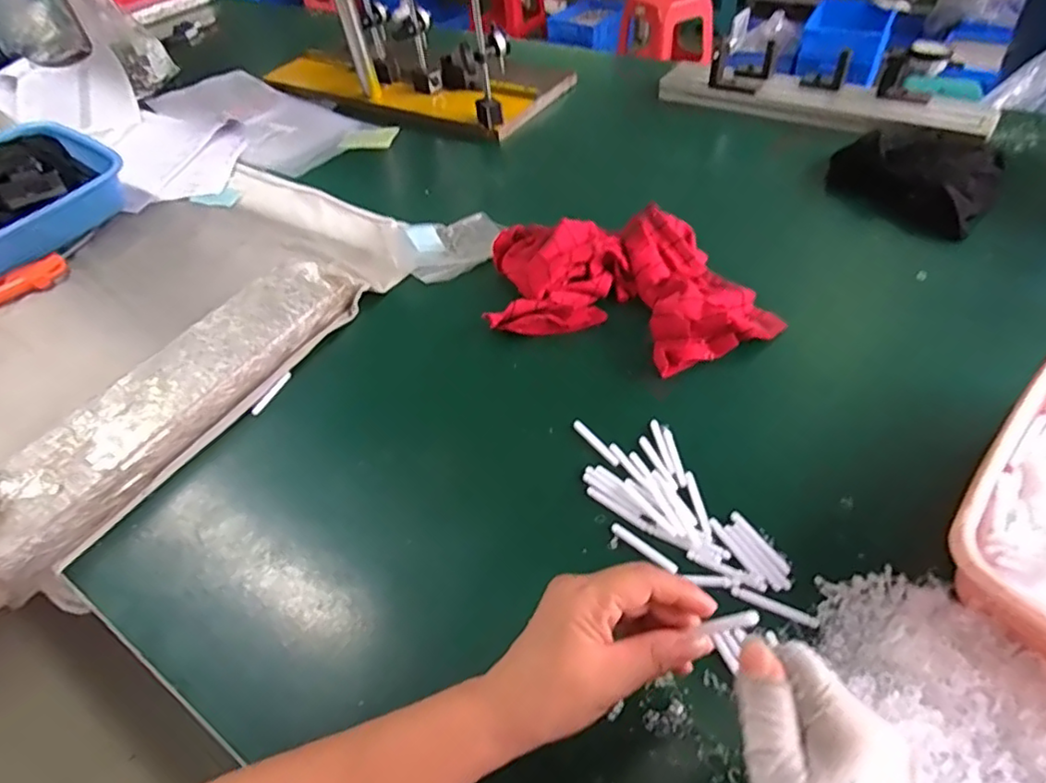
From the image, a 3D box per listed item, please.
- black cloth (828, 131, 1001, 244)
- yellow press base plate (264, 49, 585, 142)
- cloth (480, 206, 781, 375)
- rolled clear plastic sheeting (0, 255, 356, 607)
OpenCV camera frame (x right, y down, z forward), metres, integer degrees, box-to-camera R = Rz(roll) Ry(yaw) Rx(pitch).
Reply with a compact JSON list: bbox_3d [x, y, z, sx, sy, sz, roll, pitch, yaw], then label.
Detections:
[{"bbox_3d":[0.486,-0.274,0.767,0.134,0.045,0.195,-36,53,-25],"label":"black cloth"},{"bbox_3d":[-0.224,-0.590,1.146,0.600,0.049,0.240,19,52,23],"label":"yellow press base plate"},{"bbox_3d":[0.112,-0.112,0.658,0.311,0.053,0.205,2,47,9],"label":"cloth"},{"bbox_3d":[-0.348,0.010,0.596,0.103,0.049,0.443,20,52,23],"label":"rolled clear plastic sheeting"}]

